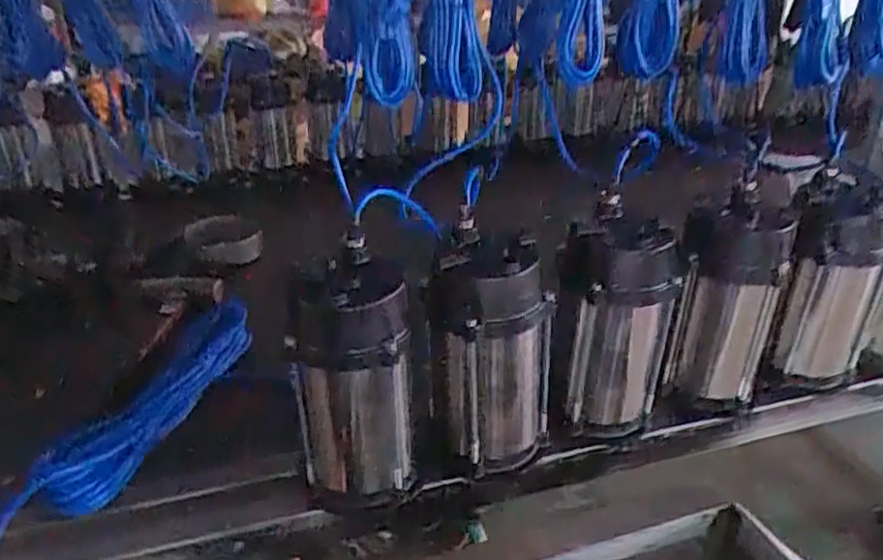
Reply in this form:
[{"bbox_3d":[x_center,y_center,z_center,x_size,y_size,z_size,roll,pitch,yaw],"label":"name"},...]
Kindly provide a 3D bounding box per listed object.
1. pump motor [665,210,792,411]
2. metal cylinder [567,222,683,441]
[{"bbox_3d":[0.342,0.043,0.850,0.104,0.247,0.093,16,33,28],"label":"pump motor"},{"bbox_3d":[0.201,0.056,0.813,0.117,0.241,0.099,8,30,15],"label":"metal cylinder"}]

